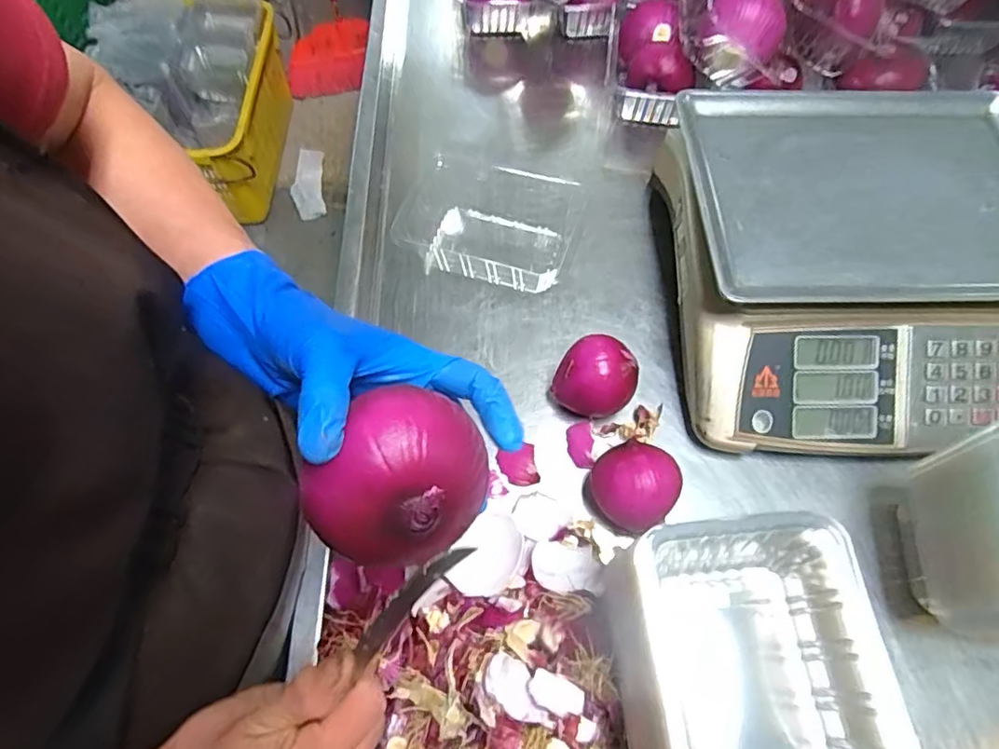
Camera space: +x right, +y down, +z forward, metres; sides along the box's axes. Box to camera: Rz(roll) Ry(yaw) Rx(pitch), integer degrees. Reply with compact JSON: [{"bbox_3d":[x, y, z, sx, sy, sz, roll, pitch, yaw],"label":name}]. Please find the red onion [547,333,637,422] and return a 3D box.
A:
[{"bbox_3d":[0.085,0.006,0.510,0.063,0.066,0.059,0,64,0],"label":"red onion"}]

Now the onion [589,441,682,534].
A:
[{"bbox_3d":[0.108,0.091,0.474,0.064,0.059,0.060,0,64,0],"label":"onion"}]

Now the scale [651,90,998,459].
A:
[{"bbox_3d":[0.337,-0.102,0.545,0.348,0.113,0.337,-1,64,-1],"label":"scale"}]

